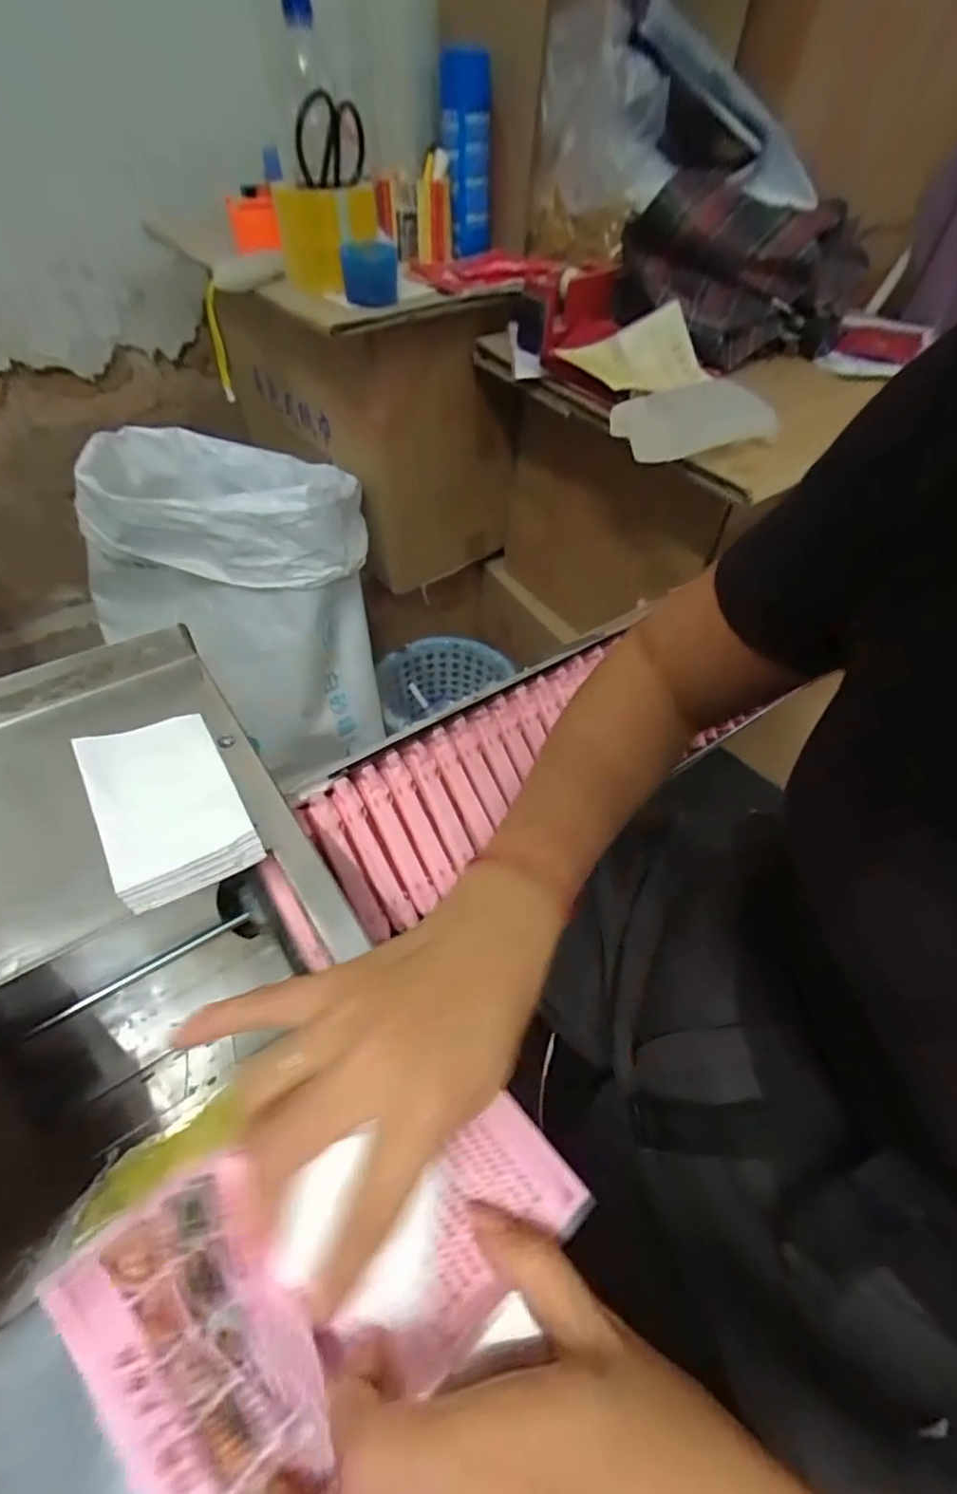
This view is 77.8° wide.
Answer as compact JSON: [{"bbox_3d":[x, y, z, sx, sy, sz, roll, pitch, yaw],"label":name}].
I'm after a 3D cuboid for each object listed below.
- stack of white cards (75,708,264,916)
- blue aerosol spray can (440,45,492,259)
[{"bbox_3d":[-0.167,0.029,0.318,0.065,0.027,0.100,-26,55,-22],"label":"stack of white cards"},{"bbox_3d":[-0.014,-0.747,0.756,0.064,0.183,0.071,0,50,-2],"label":"blue aerosol spray can"}]

